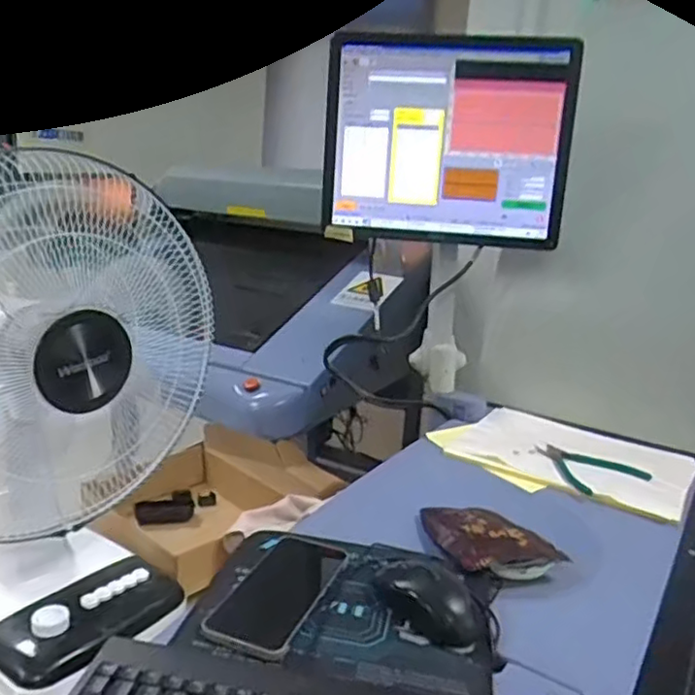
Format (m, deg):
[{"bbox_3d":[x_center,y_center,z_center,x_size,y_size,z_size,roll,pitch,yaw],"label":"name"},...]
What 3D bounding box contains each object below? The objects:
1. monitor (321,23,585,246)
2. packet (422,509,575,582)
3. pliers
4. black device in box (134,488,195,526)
[{"bbox_3d":[0.146,-0.308,0.986,0.365,0.285,0.041,8,15,11],"label":"monitor"},{"bbox_3d":[0.161,0.211,0.742,0.123,0.029,0.149,1,15,-13],"label":"packet"},{"bbox_3d":[0.328,0.162,0.906,0.122,0.011,0.127,-3,16,-26],"label":"pliers"},{"bbox_3d":[-0.353,0.309,1.258,0.106,0.028,0.091,-2,16,-23],"label":"black device in box"}]

